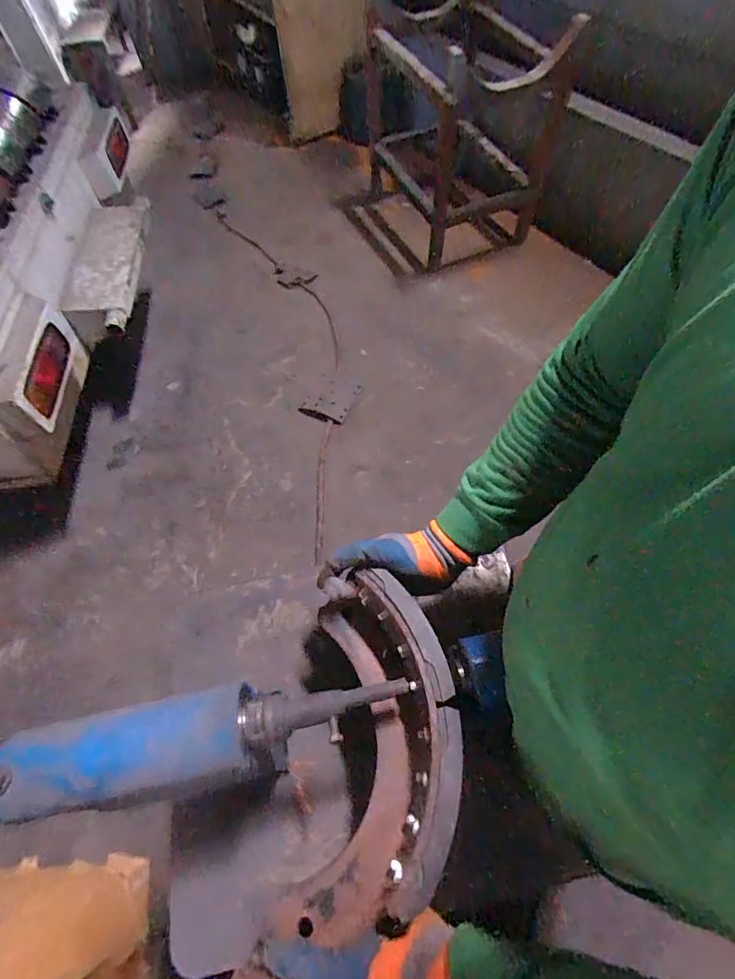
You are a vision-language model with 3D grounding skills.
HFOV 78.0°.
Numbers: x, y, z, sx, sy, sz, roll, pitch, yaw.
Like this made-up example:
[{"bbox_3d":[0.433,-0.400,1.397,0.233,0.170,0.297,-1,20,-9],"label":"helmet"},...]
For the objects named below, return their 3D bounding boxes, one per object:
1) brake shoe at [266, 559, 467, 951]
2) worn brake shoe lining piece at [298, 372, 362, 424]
[{"bbox_3d":[0.007,0.237,0.422,0.144,0.104,0.307,2,70,4],"label":"brake shoe"},{"bbox_3d":[-0.140,-0.349,1.727,0.176,0.019,0.197,28,84,9],"label":"worn brake shoe lining piece"}]

